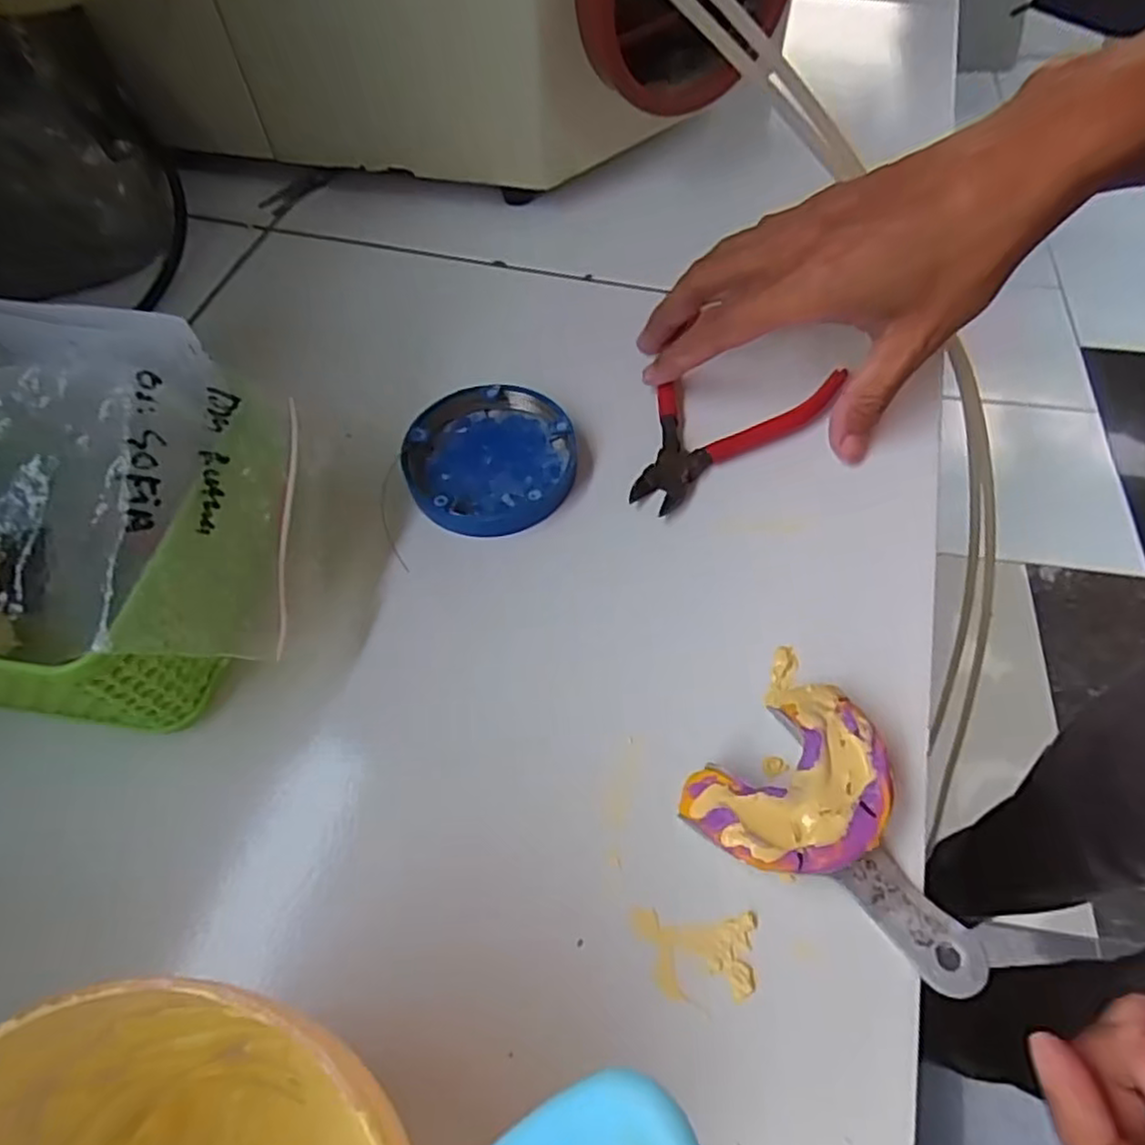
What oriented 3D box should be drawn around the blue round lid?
[{"bbox_3d":[-0.038,-0.054,0.316,0.075,0.011,0.074,-1,60,1],"label":"blue round lid"}]

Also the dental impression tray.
[{"bbox_3d":[0.091,0.085,0.223,0.067,0.023,0.096,-40,67,-20],"label":"dental impression tray"}]

